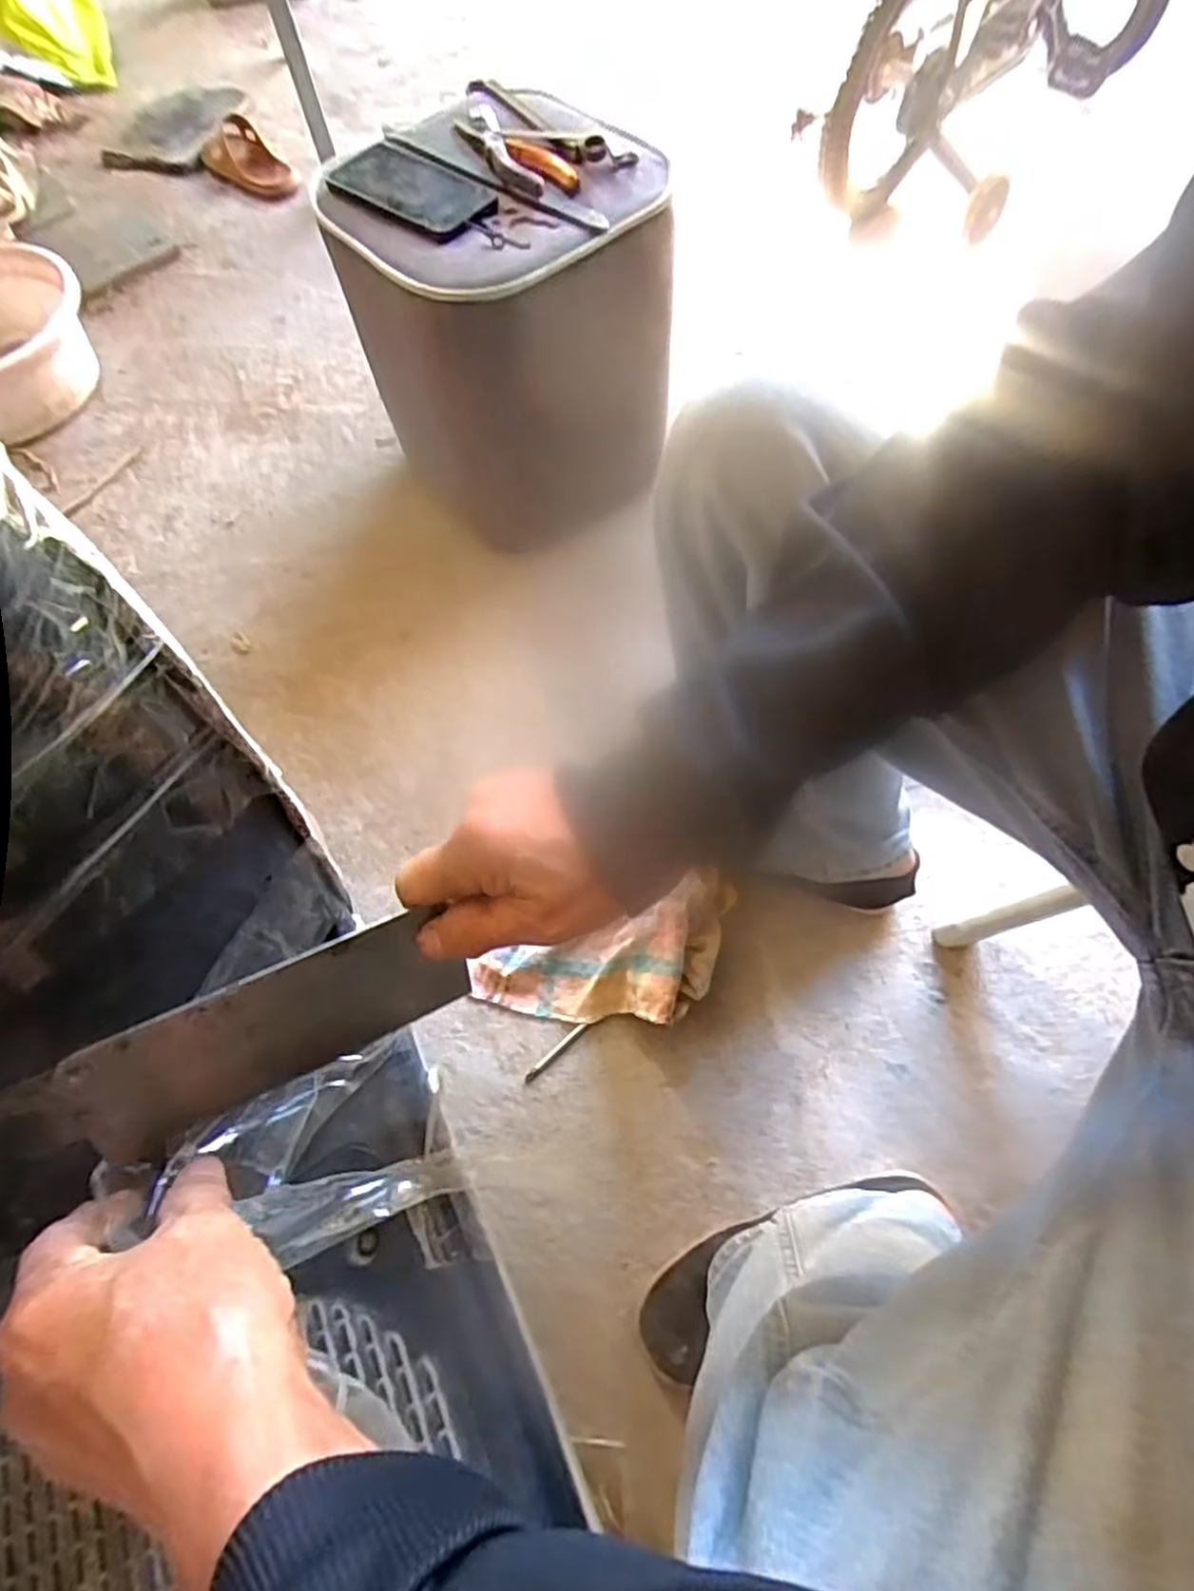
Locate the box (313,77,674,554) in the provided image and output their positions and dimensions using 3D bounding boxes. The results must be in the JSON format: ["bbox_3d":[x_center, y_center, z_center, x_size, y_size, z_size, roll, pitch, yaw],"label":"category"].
[{"bbox_3d":[-0.092,-0.485,0.790,0.264,0.331,0.241,-33,66,-13],"label":"box"}]

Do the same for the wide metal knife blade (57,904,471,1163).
[{"bbox_3d":[-0.125,0.093,0.293,0.146,0.074,0.004,-22,47,-24],"label":"wide metal knife blade"}]

